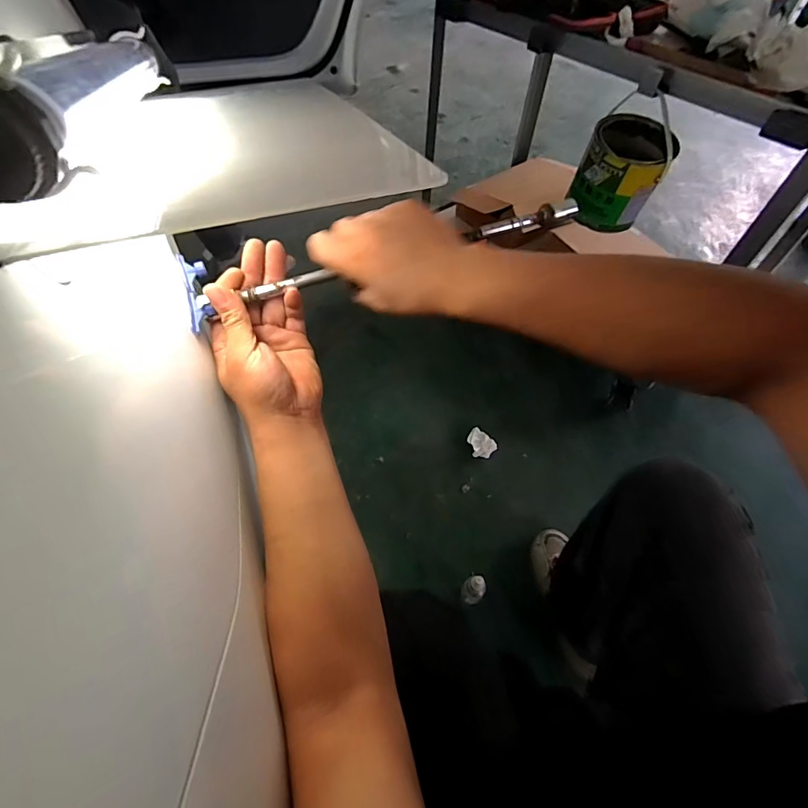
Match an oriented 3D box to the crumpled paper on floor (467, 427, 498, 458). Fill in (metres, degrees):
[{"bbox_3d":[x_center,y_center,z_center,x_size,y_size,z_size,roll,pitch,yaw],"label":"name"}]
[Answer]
[{"bbox_3d":[0.196,0.096,1.063,0.062,0.023,0.088,-11,57,-8],"label":"crumpled paper on floor"}]

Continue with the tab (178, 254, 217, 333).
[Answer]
[{"bbox_3d":[-0.190,-0.104,0.387,0.020,0.015,0.087,-18,60,-9],"label":"tab"}]

